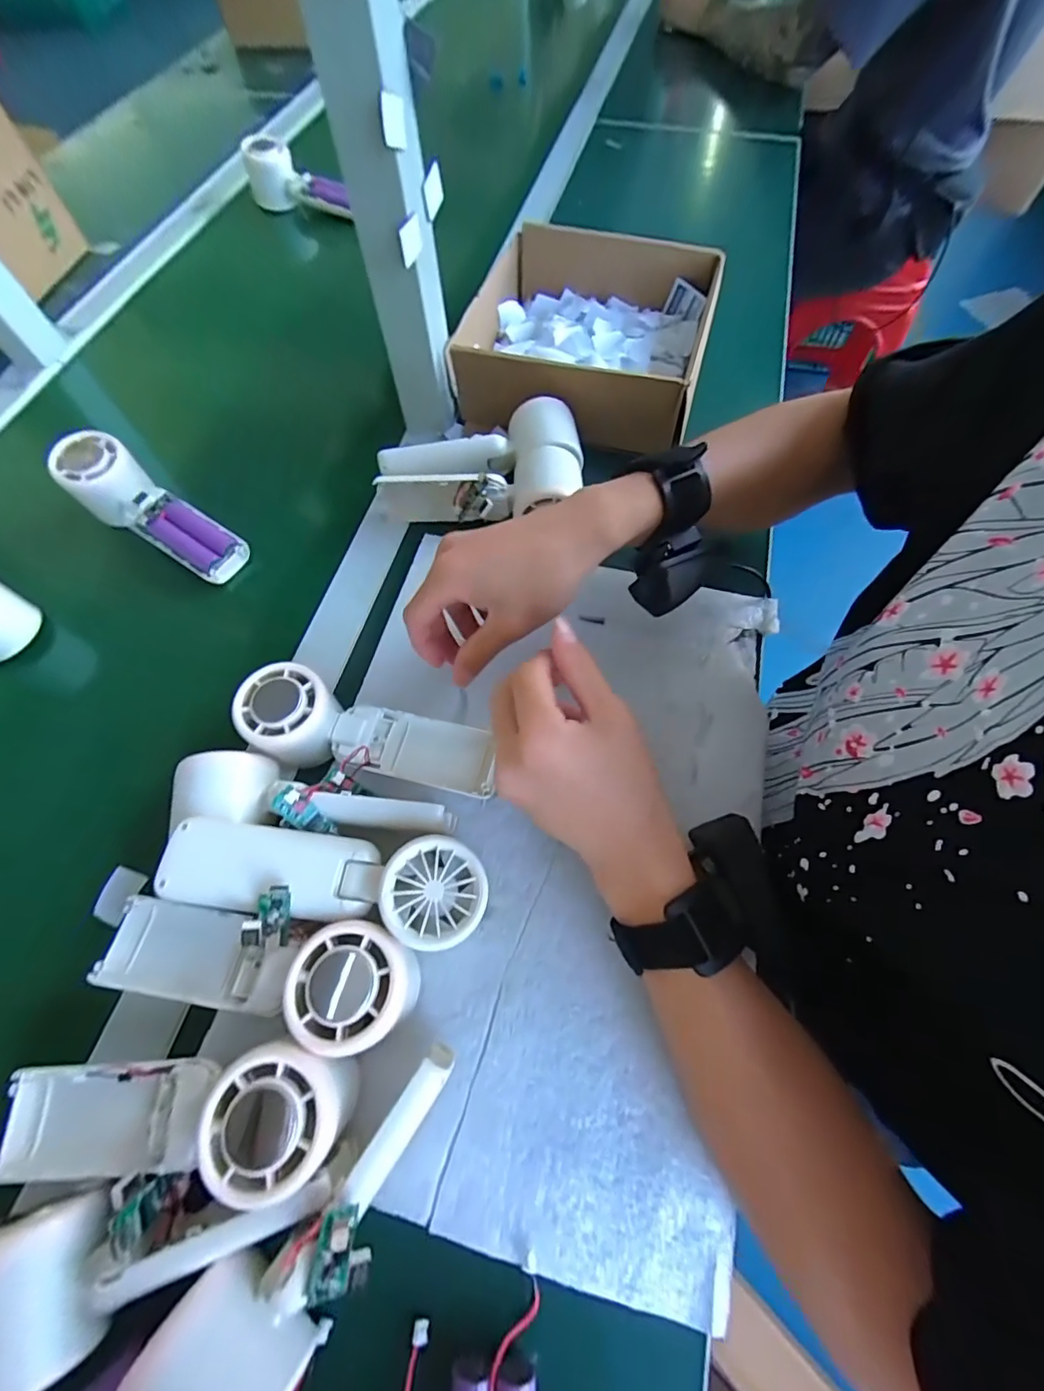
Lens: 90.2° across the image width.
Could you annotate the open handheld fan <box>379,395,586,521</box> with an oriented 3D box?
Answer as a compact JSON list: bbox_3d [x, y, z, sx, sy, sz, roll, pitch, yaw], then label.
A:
[{"bbox_3d":[-0.034,-0.184,0.432,0.166,0.054,0.107,-1,65,0],"label":"open handheld fan"}]

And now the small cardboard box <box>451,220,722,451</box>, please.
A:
[{"bbox_3d":[0.060,-0.338,0.492,0.215,0.074,0.213,11,66,6],"label":"small cardboard box"}]

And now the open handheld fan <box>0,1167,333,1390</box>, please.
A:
[{"bbox_3d":[-0.158,0.239,0.231,0.154,0.045,0.060,-17,66,-8],"label":"open handheld fan"}]

